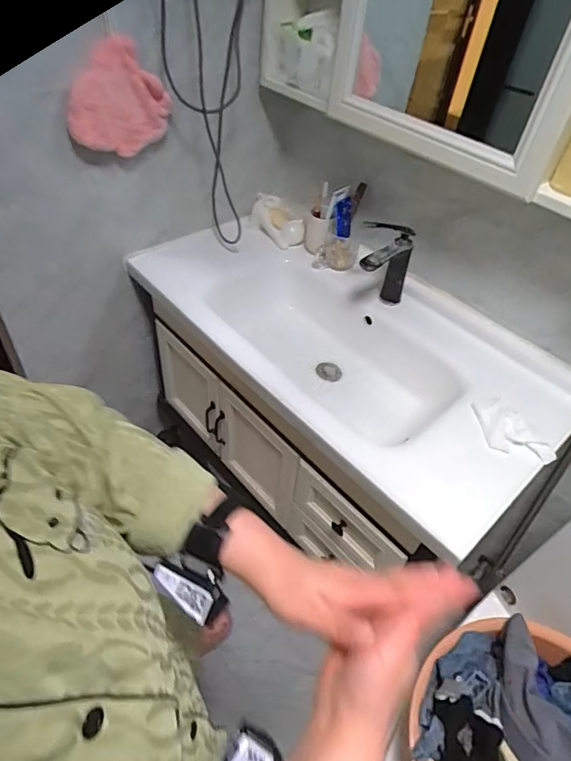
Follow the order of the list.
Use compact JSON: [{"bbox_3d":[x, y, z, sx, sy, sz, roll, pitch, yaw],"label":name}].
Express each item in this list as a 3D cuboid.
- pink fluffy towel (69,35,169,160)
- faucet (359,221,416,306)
[{"bbox_3d":[-0.296,-0.500,0.838,0.189,0.174,0.045,-29,54,-33],"label":"pink fluffy towel"},{"bbox_3d":[0.190,-0.234,0.989,0.143,0.182,0.065,-24,51,-29],"label":"faucet"}]

